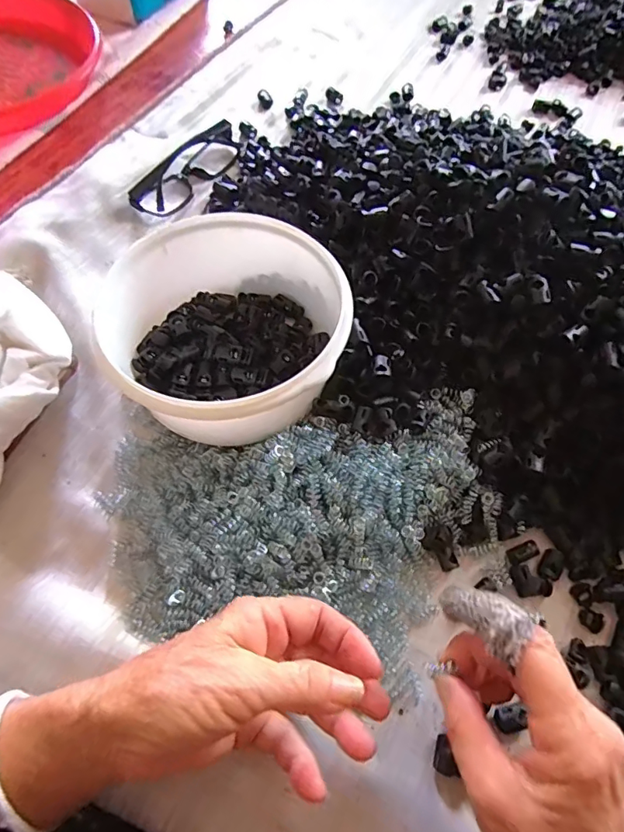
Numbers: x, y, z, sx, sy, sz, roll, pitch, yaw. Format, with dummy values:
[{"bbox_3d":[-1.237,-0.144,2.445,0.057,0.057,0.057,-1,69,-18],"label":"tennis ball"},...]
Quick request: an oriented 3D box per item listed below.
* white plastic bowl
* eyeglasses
[{"bbox_3d":[-0.056,-0.056,0.342,0.148,0.090,0.155,1,64,-2],"label":"white plastic bowl"},{"bbox_3d":[-0.116,-0.241,0.463,0.040,0.025,0.139,30,66,12],"label":"eyeglasses"}]

